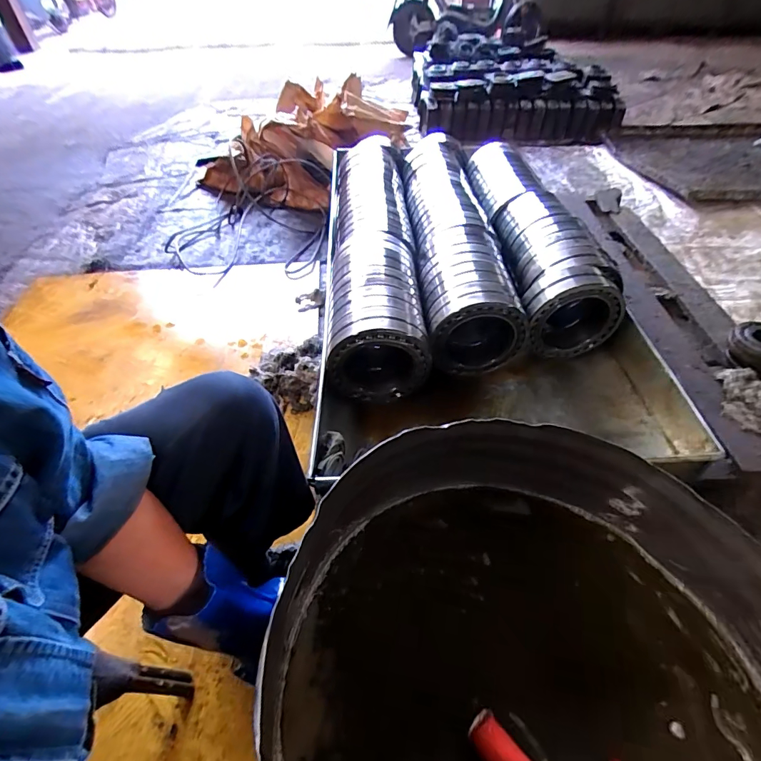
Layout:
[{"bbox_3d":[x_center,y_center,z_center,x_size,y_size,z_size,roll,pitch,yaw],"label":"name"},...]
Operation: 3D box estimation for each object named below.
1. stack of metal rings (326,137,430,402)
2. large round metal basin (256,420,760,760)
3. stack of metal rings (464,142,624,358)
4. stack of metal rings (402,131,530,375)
[{"bbox_3d":[-0.027,-0.411,1.198,0.217,0.239,1.092,-2,49,-1],"label":"stack of metal rings"},{"bbox_3d":[0.175,0.304,0.417,0.546,0.161,0.535,-1,43,1],"label":"large round metal basin"},{"bbox_3d":[0.403,-0.407,1.156,0.218,0.225,0.767,-4,43,-2],"label":"stack of metal rings"},{"bbox_3d":[0.182,-0.447,1.229,0.222,0.217,1.027,-4,43,-2],"label":"stack of metal rings"}]

